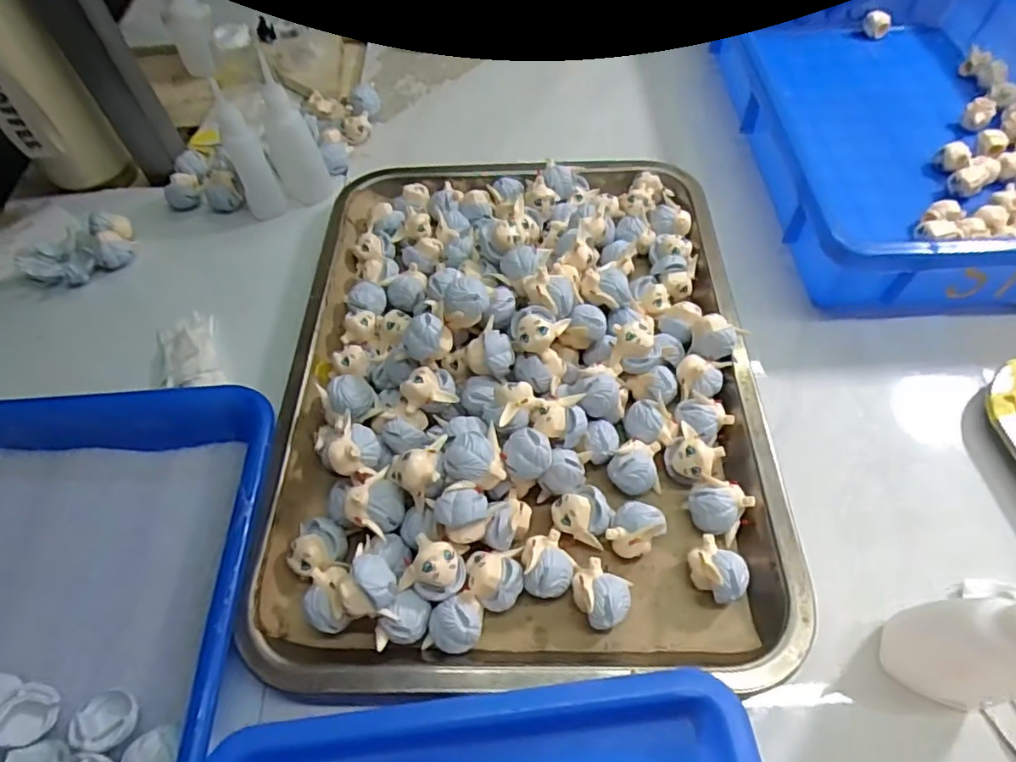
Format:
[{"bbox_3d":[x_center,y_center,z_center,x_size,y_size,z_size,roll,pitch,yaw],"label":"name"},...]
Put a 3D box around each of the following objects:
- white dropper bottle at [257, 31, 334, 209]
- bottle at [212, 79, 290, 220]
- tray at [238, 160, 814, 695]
[{"bbox_3d":[-0.162,-0.182,0.432,0.035,0.105,0.031,-22,57,-10],"label":"white dropper bottle"},{"bbox_3d":[-0.185,-0.156,0.421,0.028,0.090,0.023,-25,58,-12],"label":"bottle"},{"bbox_3d":[0.006,-0.020,0.341,0.258,0.056,0.349,-2,56,3],"label":"tray"}]

